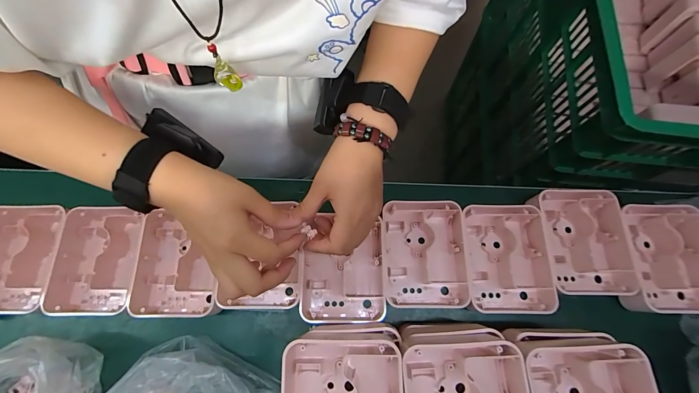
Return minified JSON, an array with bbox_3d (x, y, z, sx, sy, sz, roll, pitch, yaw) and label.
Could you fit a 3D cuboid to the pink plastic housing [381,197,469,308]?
[{"bbox_3d":[0.092,0.071,0.392,0.101,0.039,0.129,-1,72,-1],"label":"pink plastic housing"}]

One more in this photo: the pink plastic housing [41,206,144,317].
[{"bbox_3d":[-0.321,0.079,0.390,0.077,0.037,0.130,-1,72,-1],"label":"pink plastic housing"}]

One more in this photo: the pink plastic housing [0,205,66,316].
[{"bbox_3d":[-0.406,0.079,0.390,0.093,0.034,0.129,-2,72,-1],"label":"pink plastic housing"}]

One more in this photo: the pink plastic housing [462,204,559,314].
[{"bbox_3d":[0.191,0.075,0.392,0.101,0.039,0.133,1,72,0],"label":"pink plastic housing"}]

